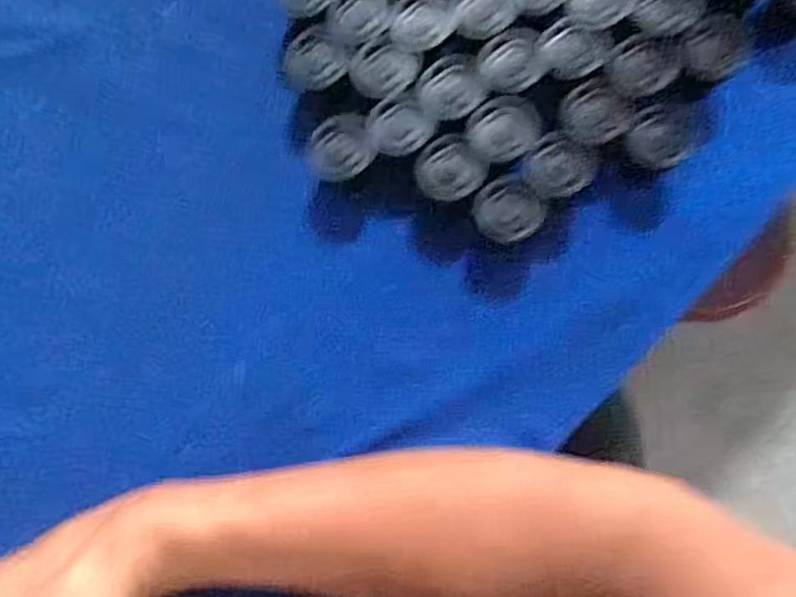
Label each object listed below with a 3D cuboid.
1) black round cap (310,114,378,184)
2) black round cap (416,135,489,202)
[{"bbox_3d":[-0.032,-0.084,0.335,0.035,0.009,0.034,0,79,0],"label":"black round cap"},{"bbox_3d":[0.028,-0.071,0.327,0.034,0.008,0.036,-44,82,-7],"label":"black round cap"}]

